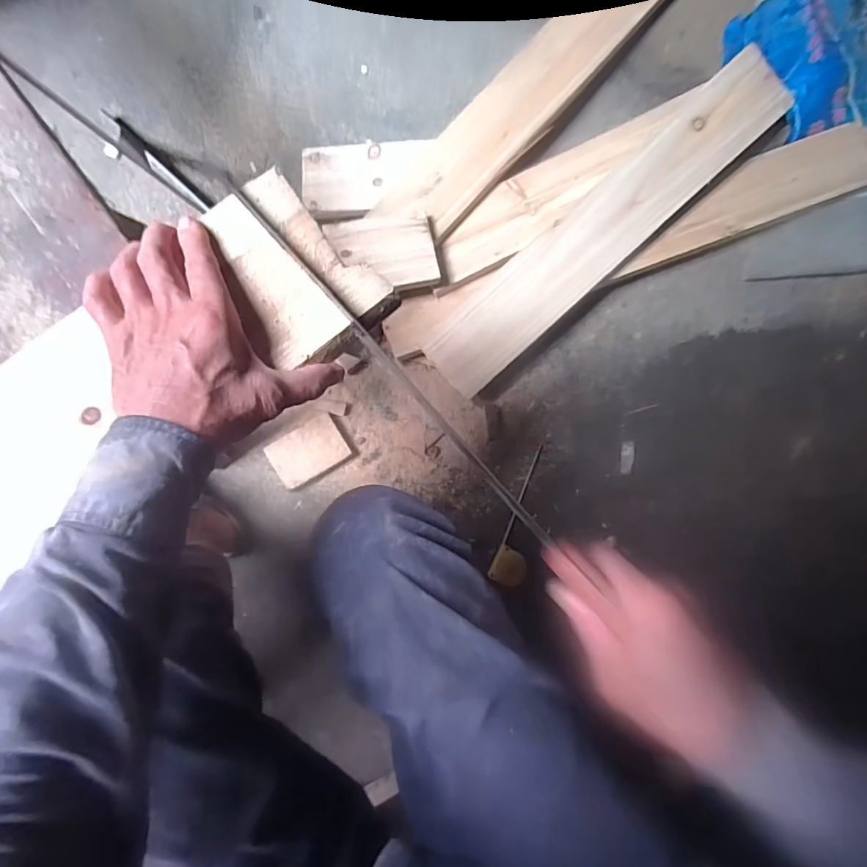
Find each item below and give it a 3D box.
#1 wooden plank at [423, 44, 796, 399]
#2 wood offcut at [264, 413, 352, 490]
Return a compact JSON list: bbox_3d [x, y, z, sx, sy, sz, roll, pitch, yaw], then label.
[{"bbox_3d":[0.284,-0.338,0.800,0.703,0.022,0.125,-43,95,-2],"label":"wooden plank"},{"bbox_3d":[-0.203,0.031,0.812,0.118,0.029,0.083,-32,85,-6],"label":"wood offcut"}]

